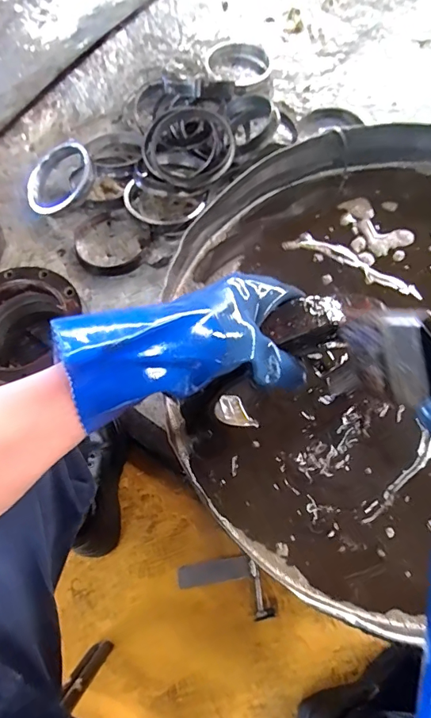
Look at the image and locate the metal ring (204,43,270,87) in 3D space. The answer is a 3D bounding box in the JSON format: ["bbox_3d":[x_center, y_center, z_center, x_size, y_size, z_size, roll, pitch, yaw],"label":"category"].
[{"bbox_3d":[0.055,-0.771,1.174,0.165,0.029,0.165,-1,69,2],"label":"metal ring"}]

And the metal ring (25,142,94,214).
[{"bbox_3d":[-0.351,-0.393,1.000,0.176,0.024,0.177,-6,74,22],"label":"metal ring"}]

